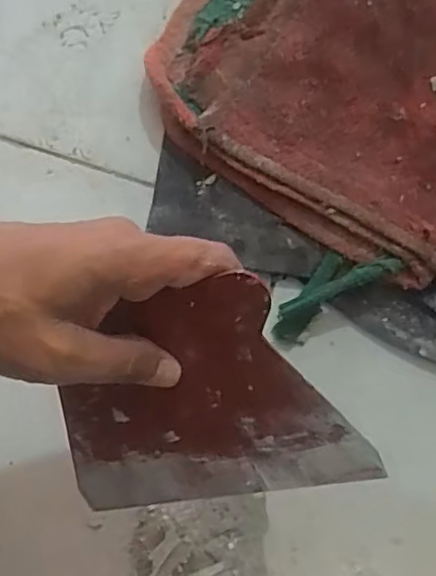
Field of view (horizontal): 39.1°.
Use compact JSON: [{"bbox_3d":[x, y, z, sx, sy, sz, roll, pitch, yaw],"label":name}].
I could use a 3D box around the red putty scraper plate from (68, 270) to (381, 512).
[{"bbox_3d":[-0.020,0.061,0.307,0.163,0.006,0.122,-16,114,23],"label":"red putty scraper plate"}]

